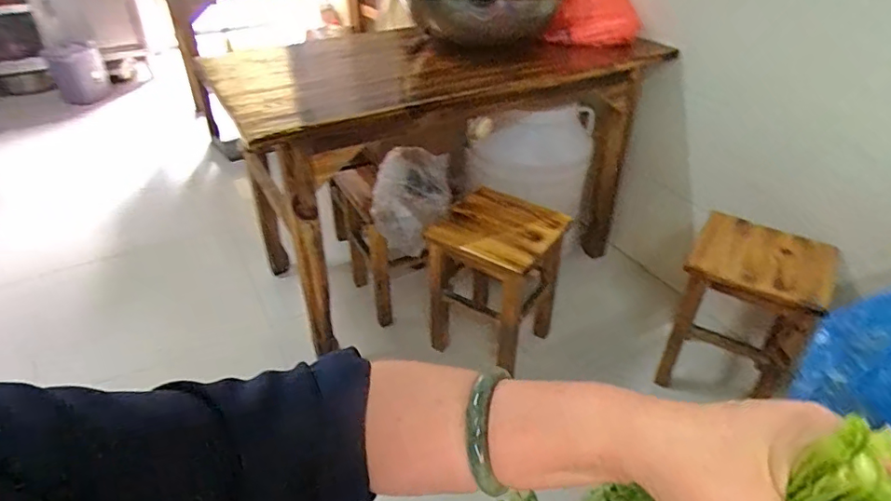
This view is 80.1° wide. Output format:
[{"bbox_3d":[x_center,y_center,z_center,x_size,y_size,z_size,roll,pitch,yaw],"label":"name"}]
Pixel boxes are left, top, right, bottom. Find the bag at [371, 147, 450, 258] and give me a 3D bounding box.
[{"bbox_3d":[-0.085,-0.115,1.324,0.189,0.218,0.179,-1,37,-2],"label":"bag"}]

